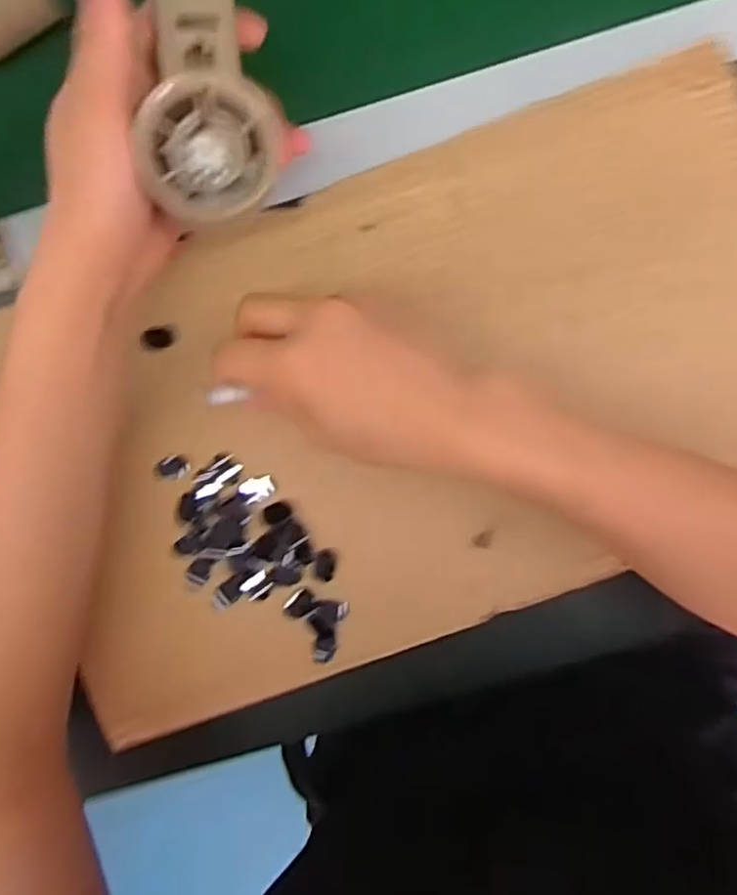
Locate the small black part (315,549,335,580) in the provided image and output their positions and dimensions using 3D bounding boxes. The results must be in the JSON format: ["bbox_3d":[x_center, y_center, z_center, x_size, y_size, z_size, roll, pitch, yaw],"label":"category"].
[{"bbox_3d":[-0.027,0.071,0.410,0.012,0.004,0.018,9,94,0],"label":"small black part"}]

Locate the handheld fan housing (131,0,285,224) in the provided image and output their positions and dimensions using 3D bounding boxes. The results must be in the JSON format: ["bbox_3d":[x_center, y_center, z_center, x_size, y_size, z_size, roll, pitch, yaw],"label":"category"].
[{"bbox_3d":[-0.072,-0.182,0.289,0.052,0.034,0.159,-4,96,4],"label":"handheld fan housing"}]

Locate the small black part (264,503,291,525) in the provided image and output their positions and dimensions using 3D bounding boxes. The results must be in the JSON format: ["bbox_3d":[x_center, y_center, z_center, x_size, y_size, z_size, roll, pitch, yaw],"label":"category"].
[{"bbox_3d":[-0.055,0.039,0.408,0.016,0.004,0.012,-21,93,2],"label":"small black part"}]

